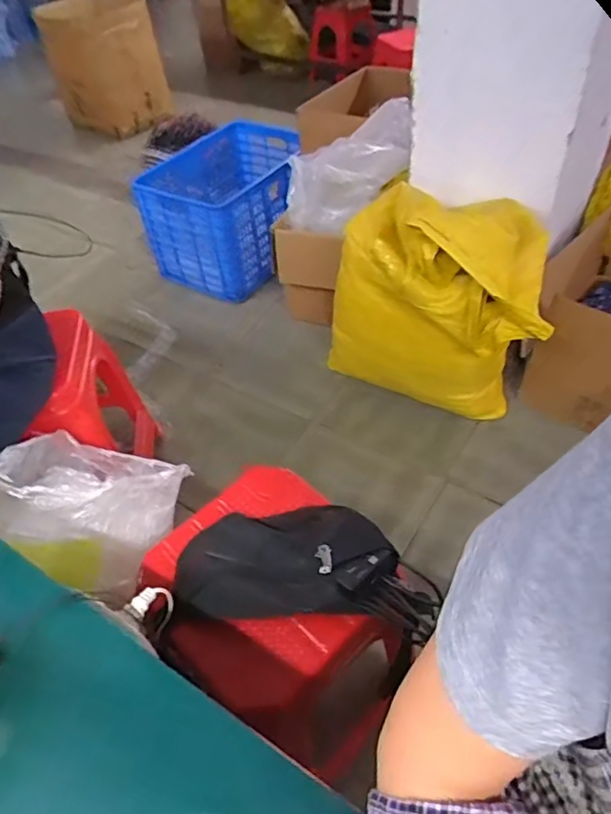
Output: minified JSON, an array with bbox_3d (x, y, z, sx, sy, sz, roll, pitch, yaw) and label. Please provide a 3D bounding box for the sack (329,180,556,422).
[{"bbox_3d":[0.330,-0.259,1.390,0.540,0.514,0.268,24,53,25],"label":"sack"}]

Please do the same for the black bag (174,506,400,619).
[{"bbox_3d":[-0.027,0.184,0.702,0.276,0.054,0.154,-4,47,2],"label":"black bag"}]

